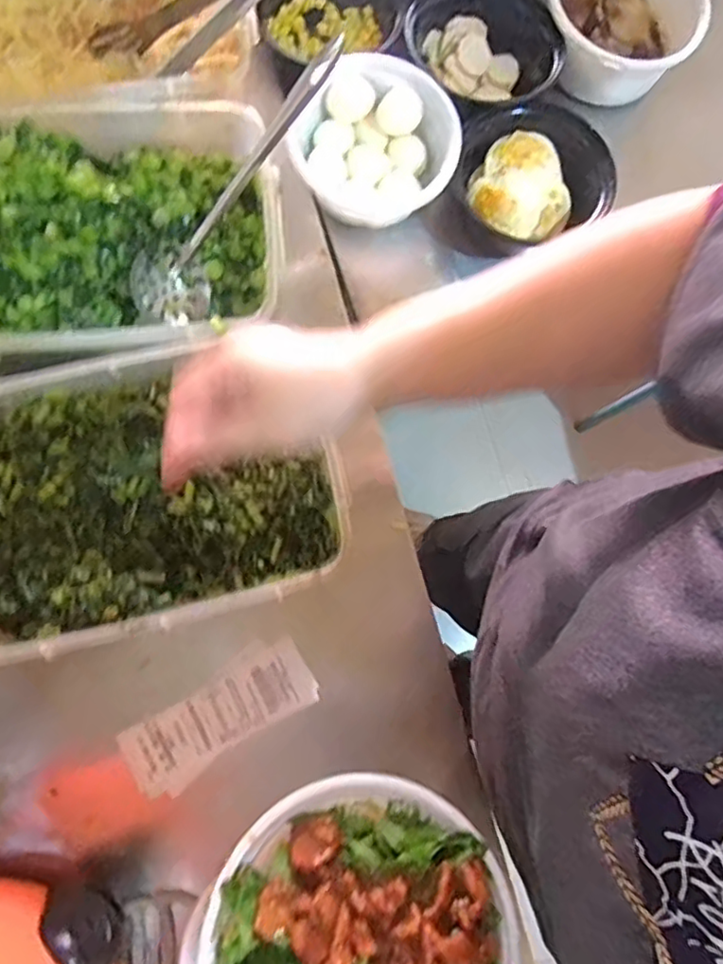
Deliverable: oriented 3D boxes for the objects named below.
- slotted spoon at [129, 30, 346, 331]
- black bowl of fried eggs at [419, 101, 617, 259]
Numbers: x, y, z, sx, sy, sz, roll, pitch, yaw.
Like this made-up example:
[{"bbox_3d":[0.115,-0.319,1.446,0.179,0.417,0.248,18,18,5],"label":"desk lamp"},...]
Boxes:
[{"bbox_3d":[-0.105,-0.245,0.535,0.059,0.060,0.251,43,102,9],"label":"slotted spoon"},{"bbox_3d":[0.176,-0.315,0.665,0.169,0.070,0.159,23,77,5],"label":"black bowl of fried eggs"}]

